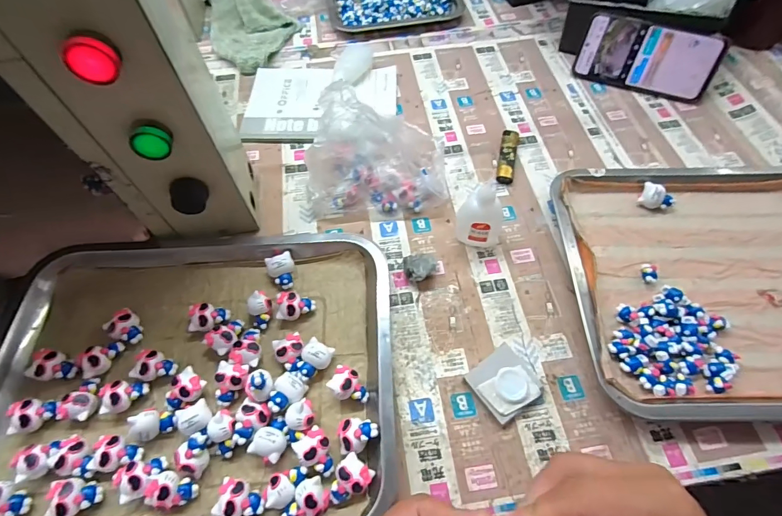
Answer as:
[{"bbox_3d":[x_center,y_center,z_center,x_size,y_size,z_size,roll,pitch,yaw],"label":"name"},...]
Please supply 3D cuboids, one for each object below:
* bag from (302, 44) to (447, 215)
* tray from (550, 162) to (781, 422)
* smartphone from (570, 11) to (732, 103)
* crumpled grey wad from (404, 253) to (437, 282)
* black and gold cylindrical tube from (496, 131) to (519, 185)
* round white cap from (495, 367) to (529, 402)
[{"bbox_3d":[-0.017,-0.127,0.420,0.147,0.129,0.100,-2,59,0],"label":"bag"},{"bbox_3d":[0.329,0.008,0.392,0.304,0.027,0.281,0,59,1],"label":"tray"},{"bbox_3d":[0.339,-0.267,0.529,0.165,0.080,0.010,22,30,13],"label":"smartphone"},{"bbox_3d":[0.029,0.009,0.398,0.031,0.019,0.032,-1,59,1],"label":"crumpled grey wad"},{"bbox_3d":[0.143,-0.124,0.484,0.021,0.014,0.081,12,60,8],"label":"black and gold cylindrical tube"},{"bbox_3d":[0.102,0.108,0.338,0.027,0.005,0.028,-1,59,1],"label":"round white cap"}]

